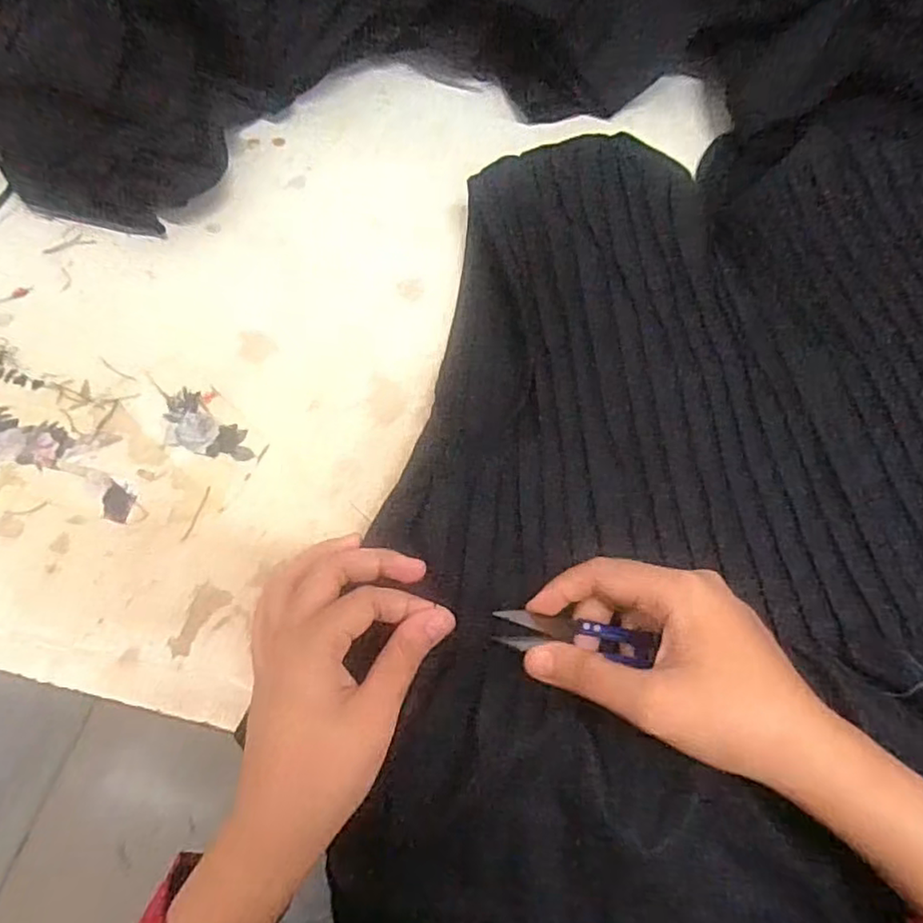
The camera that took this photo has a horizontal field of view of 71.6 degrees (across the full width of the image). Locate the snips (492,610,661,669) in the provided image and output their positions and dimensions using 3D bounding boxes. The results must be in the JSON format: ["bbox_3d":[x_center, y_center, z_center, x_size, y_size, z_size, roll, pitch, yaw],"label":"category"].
[{"bbox_3d":[0.052,0.081,0.294,0.075,0.013,0.018,11,61,-9],"label":"snips"}]

